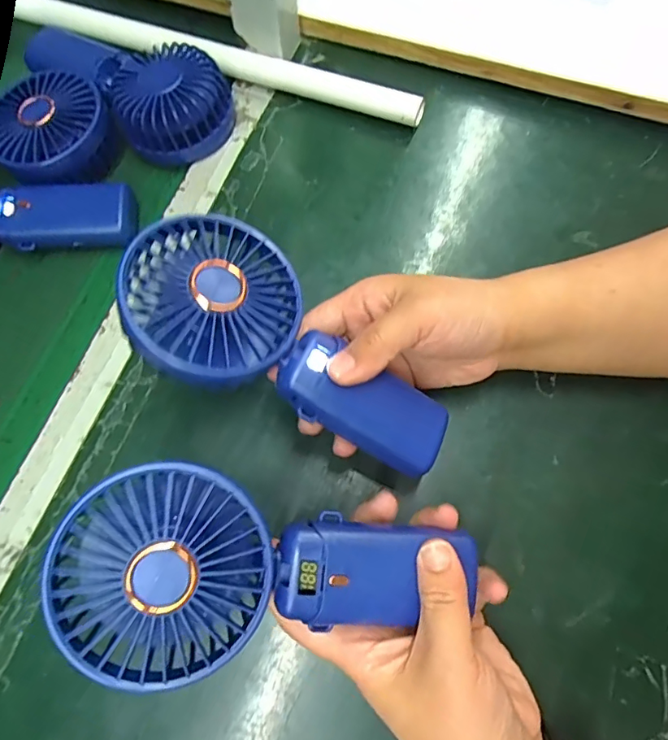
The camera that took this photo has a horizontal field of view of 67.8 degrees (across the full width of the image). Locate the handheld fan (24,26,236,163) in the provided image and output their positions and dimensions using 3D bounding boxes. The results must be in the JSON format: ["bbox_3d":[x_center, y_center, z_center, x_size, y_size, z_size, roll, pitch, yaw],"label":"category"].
[{"bbox_3d":[-0.155,-0.228,0.380,0.163,0.036,0.081,35,75,10],"label":"handheld fan"}]

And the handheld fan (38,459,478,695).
[{"bbox_3d":[-0.026,0.091,0.221,0.179,0.030,0.081,8,71,-17],"label":"handheld fan"}]

